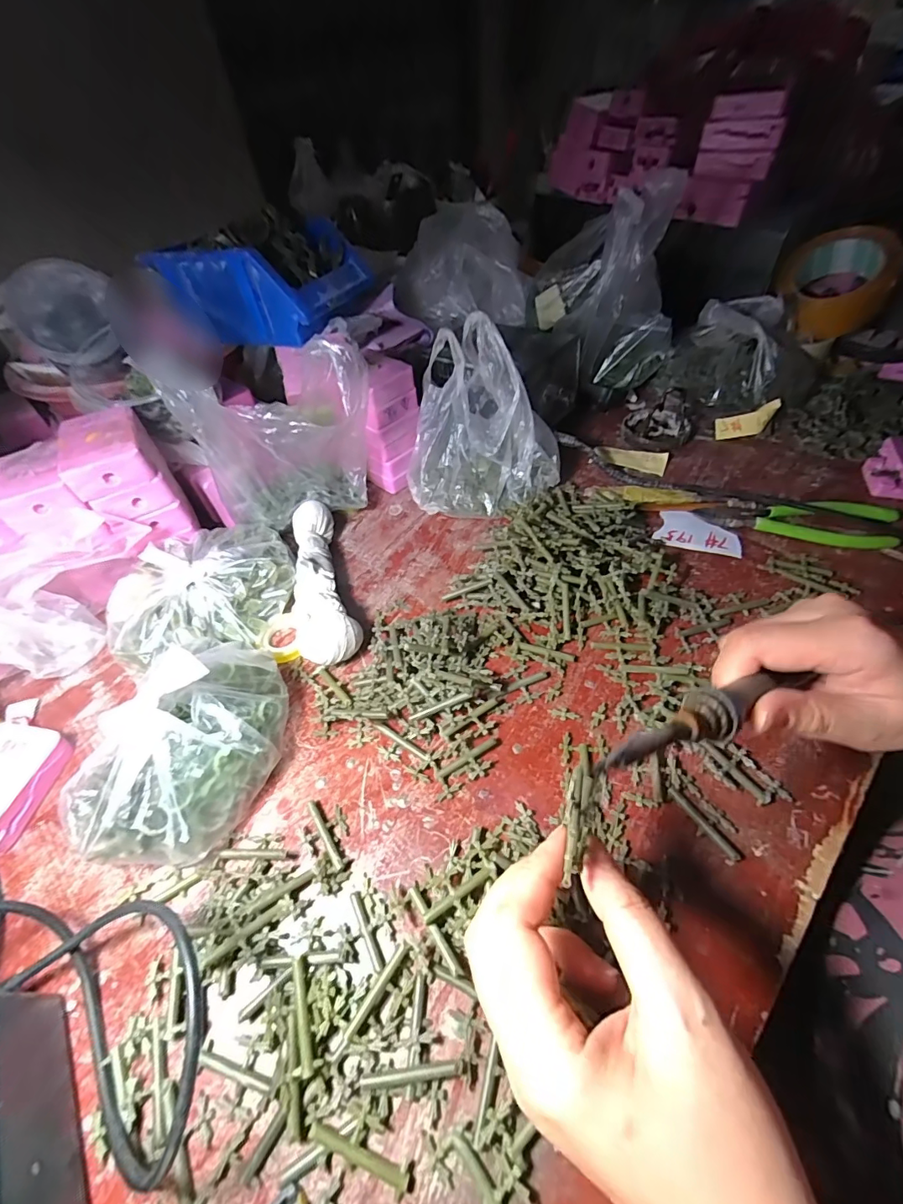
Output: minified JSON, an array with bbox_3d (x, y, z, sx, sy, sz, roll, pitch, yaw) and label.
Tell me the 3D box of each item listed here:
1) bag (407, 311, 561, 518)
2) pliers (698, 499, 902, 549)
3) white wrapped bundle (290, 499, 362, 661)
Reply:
[{"bbox_3d":[0.028,-0.160,0.419,0.140,0.139,0.102,-5,51,0],"label":"bag"},{"bbox_3d":[0.295,-0.070,0.400,0.156,0.011,0.046,7,52,10],"label":"pliers"},{"bbox_3d":[-0.110,-0.016,0.384,0.049,0.041,0.166,-17,52,-9],"label":"white wrapped bundle"}]

